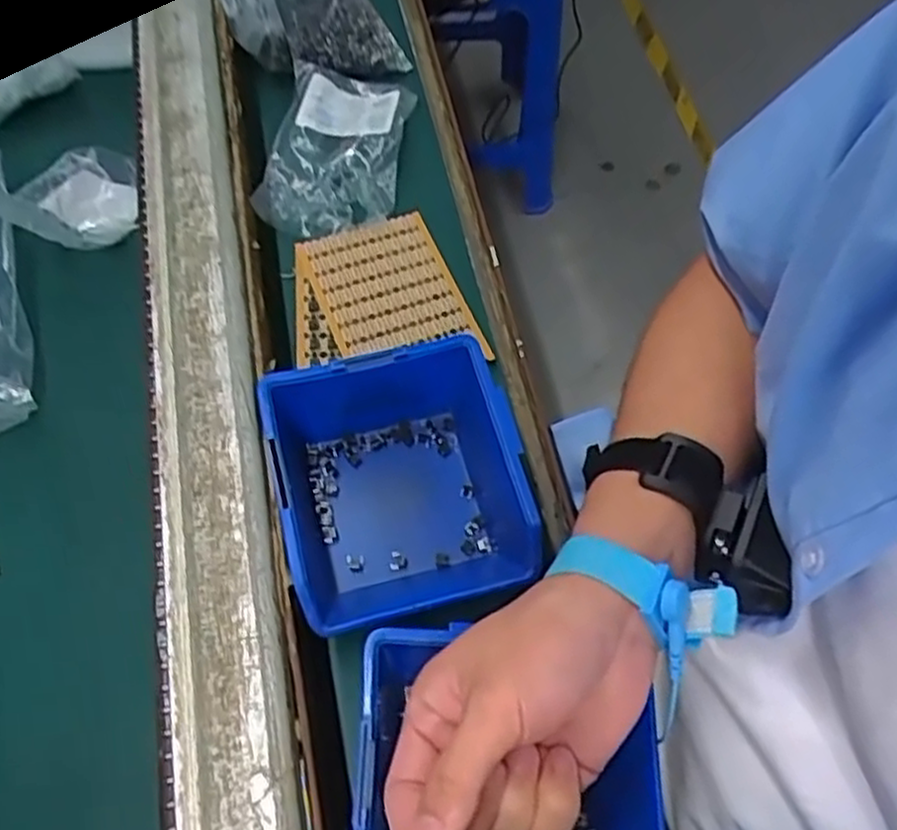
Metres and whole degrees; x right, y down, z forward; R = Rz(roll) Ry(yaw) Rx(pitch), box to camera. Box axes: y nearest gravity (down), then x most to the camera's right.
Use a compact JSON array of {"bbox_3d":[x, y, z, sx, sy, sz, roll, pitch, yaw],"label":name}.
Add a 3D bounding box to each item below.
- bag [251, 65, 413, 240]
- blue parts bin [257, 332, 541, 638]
[{"bbox_3d":[-0.081,-0.191,0.569,0.091,0.024,0.164,8,61,3],"label":"bag"},{"bbox_3d":[-0.025,0.040,0.418,0.121,0.070,0.128,-13,64,-9],"label":"blue parts bin"}]

